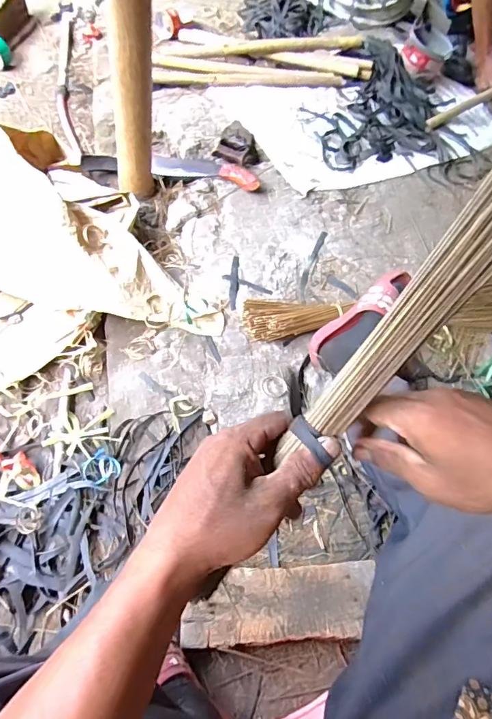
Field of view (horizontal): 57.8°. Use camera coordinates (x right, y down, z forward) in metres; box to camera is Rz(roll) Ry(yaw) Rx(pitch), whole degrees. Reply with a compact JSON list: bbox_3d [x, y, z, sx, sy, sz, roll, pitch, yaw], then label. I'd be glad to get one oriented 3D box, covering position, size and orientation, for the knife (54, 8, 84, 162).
[{"bbox_3d":[-0.559,-0.876,1.385,0.058,0.033,0.685,-6,63,-13],"label":"knife"}]

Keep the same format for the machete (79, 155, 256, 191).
[{"bbox_3d":[-0.190,-0.497,1.138,0.456,0.039,0.104,9,65,2],"label":"machete"}]

